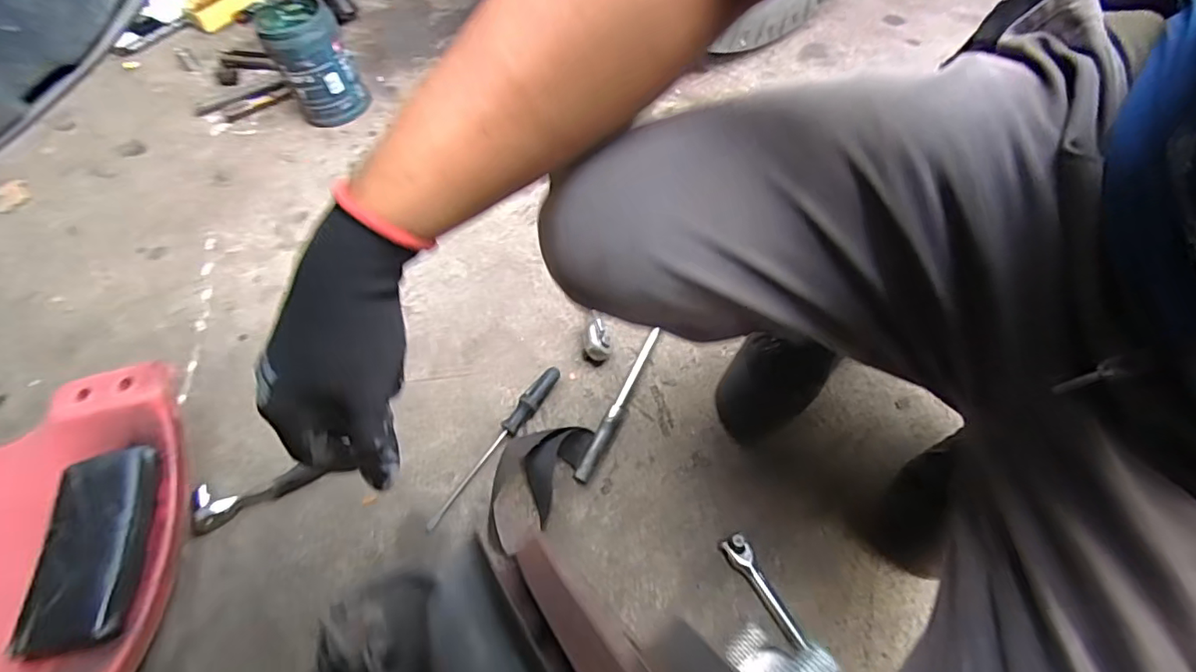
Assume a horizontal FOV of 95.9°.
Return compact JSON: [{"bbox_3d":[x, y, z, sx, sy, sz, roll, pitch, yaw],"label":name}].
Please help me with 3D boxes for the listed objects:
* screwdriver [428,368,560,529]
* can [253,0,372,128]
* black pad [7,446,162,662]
[{"bbox_3d":[-0.127,0.134,0.677,0.025,0.030,0.240,32,66,21],"label":"screwdriver"},{"bbox_3d":[-0.532,-0.515,1.017,0.133,0.176,0.135,-28,61,-12],"label":"can"},{"bbox_3d":[-0.531,0.219,0.568,0.086,0.031,0.191,-15,58,-3],"label":"black pad"}]

